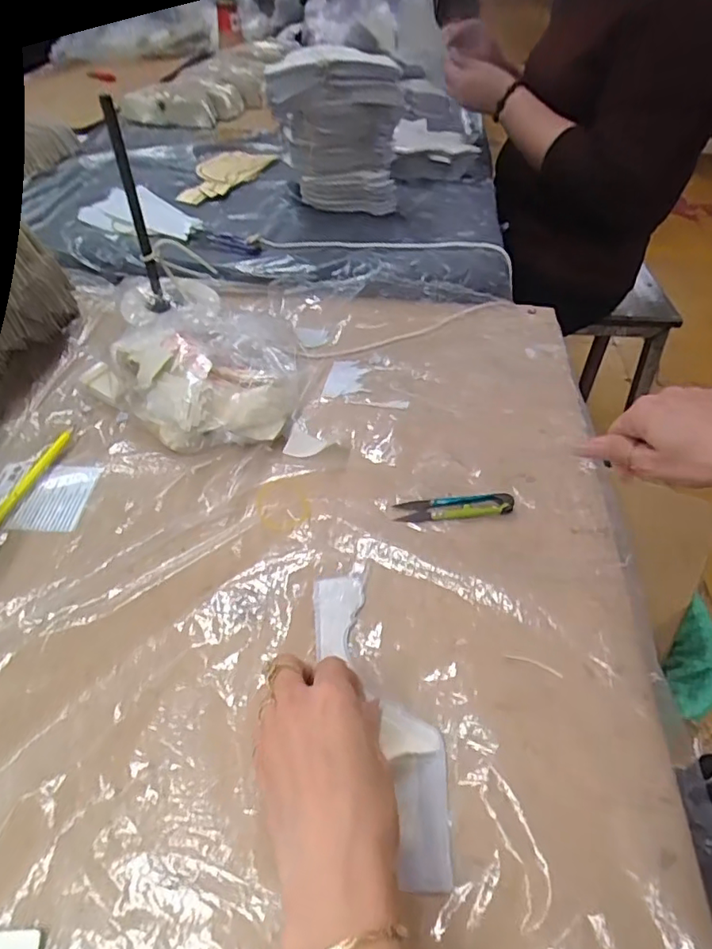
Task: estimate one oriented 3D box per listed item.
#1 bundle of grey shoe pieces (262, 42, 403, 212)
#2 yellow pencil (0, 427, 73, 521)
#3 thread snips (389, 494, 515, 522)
[{"bbox_3d":[-0.025,-0.463,0.763,0.162,0.175,0.110,1,48,0],"label":"bundle of grey shoe pieces"},{"bbox_3d":[-0.283,0.021,0.454,0.012,0.007,0.168,12,48,9],"label":"yellow pencil"},{"bbox_3d":[0.082,0.026,0.460,0.095,0.007,0.024,-2,48,-4],"label":"thread snips"}]

